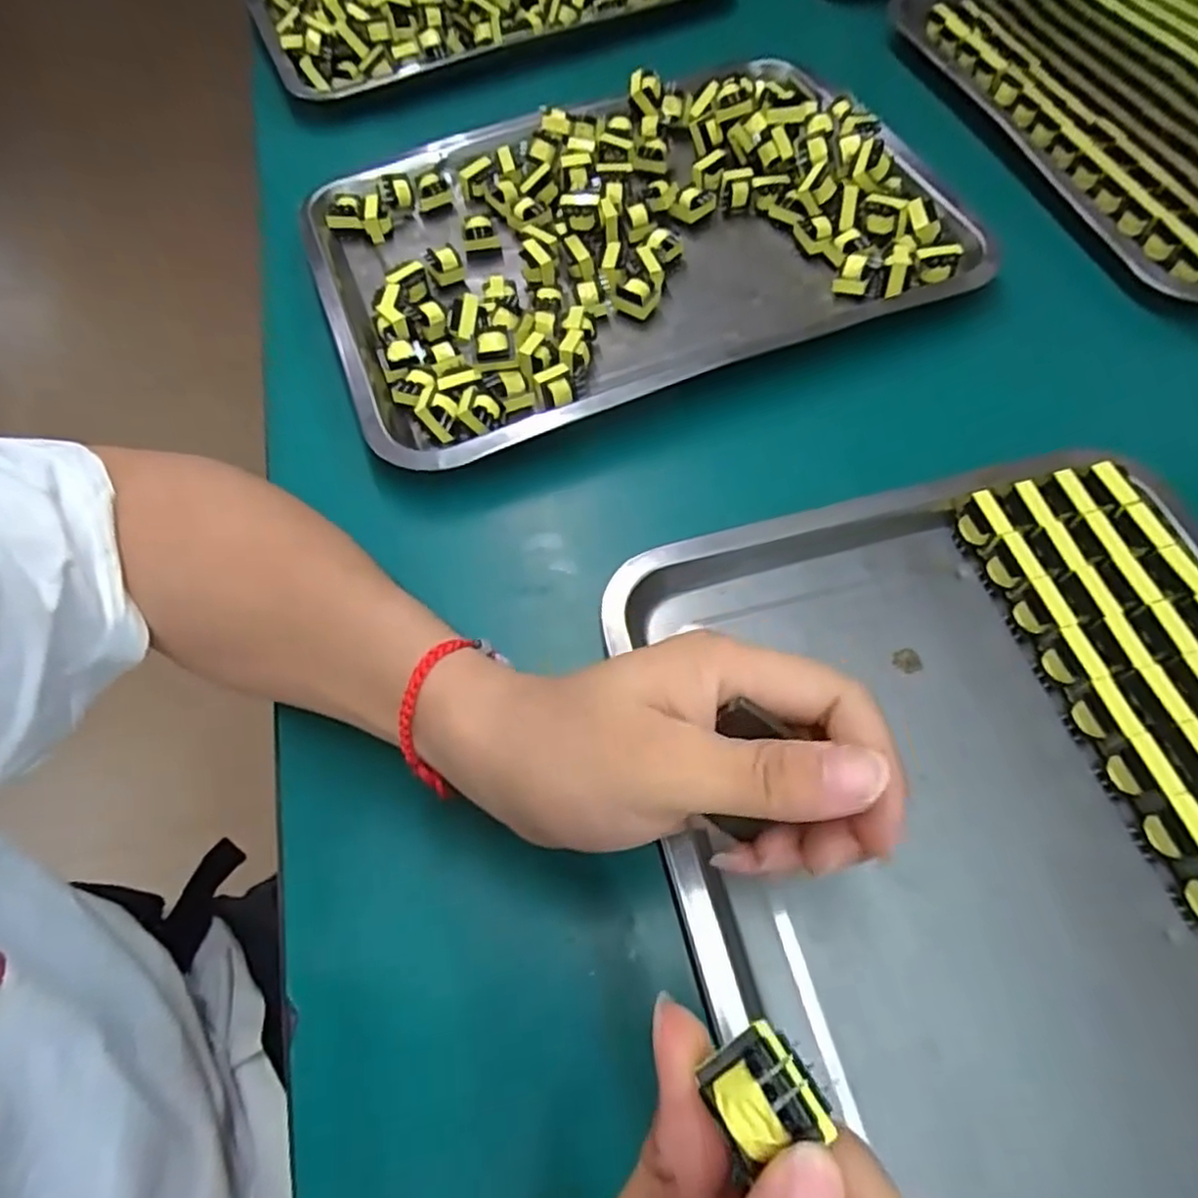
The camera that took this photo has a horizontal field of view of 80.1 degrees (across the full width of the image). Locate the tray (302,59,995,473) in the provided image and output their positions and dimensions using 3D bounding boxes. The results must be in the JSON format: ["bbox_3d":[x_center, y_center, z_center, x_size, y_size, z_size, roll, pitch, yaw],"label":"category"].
[{"bbox_3d":[0.013,-0.232,0.451,0.375,0.035,0.278,-22,62,-7],"label":"tray"}]

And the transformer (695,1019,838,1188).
[{"bbox_3d":[0.037,0.102,0.150,0.024,0.014,0.020,-39,51,16],"label":"transformer"}]

